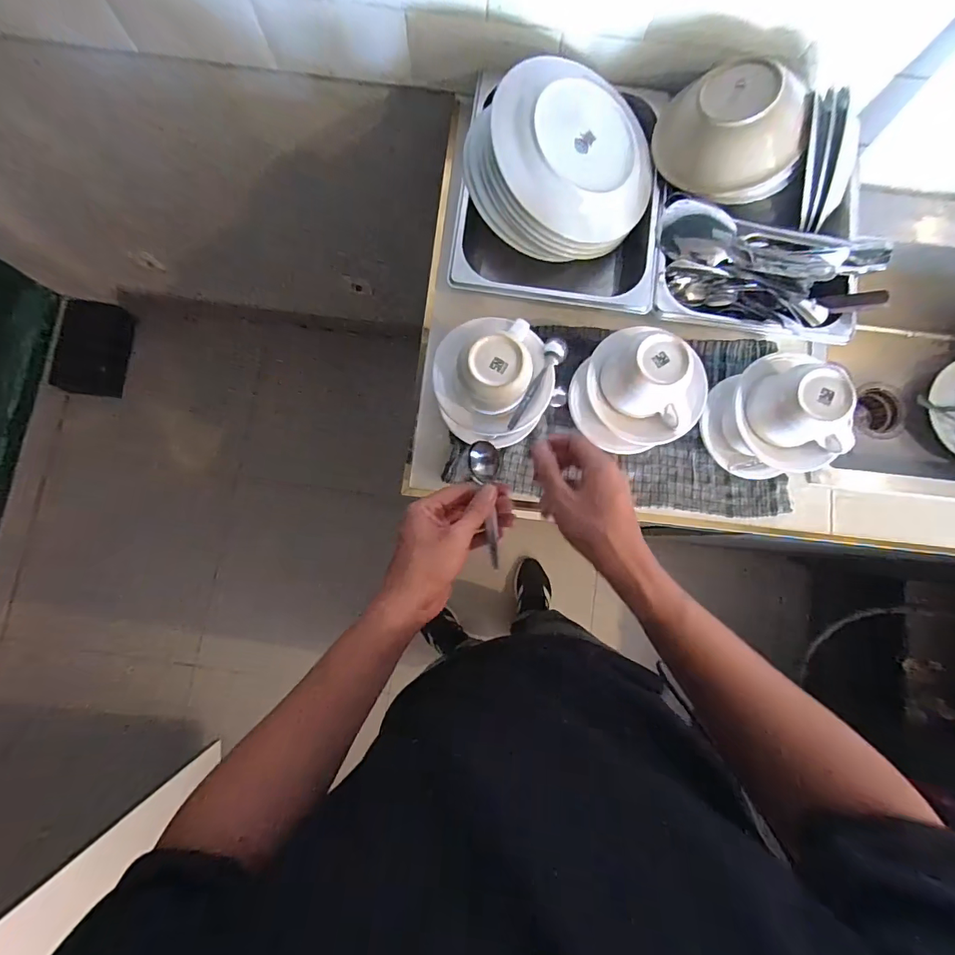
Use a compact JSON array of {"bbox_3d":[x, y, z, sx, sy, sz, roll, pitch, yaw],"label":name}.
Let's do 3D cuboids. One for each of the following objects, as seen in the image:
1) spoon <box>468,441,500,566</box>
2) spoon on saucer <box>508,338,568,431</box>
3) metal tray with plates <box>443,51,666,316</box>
[{"bbox_3d":[0.012,0.028,0.462,0.029,0.011,0.129,-7,101,-3],"label":"spoon"},{"bbox_3d":[0.073,-0.109,0.531,0.027,0.018,0.130,26,82,2],"label":"spoon on saucer"},{"bbox_3d":[0.110,-0.378,0.599,0.256,0.153,0.291,6,82,-1],"label":"metal tray with plates"}]

